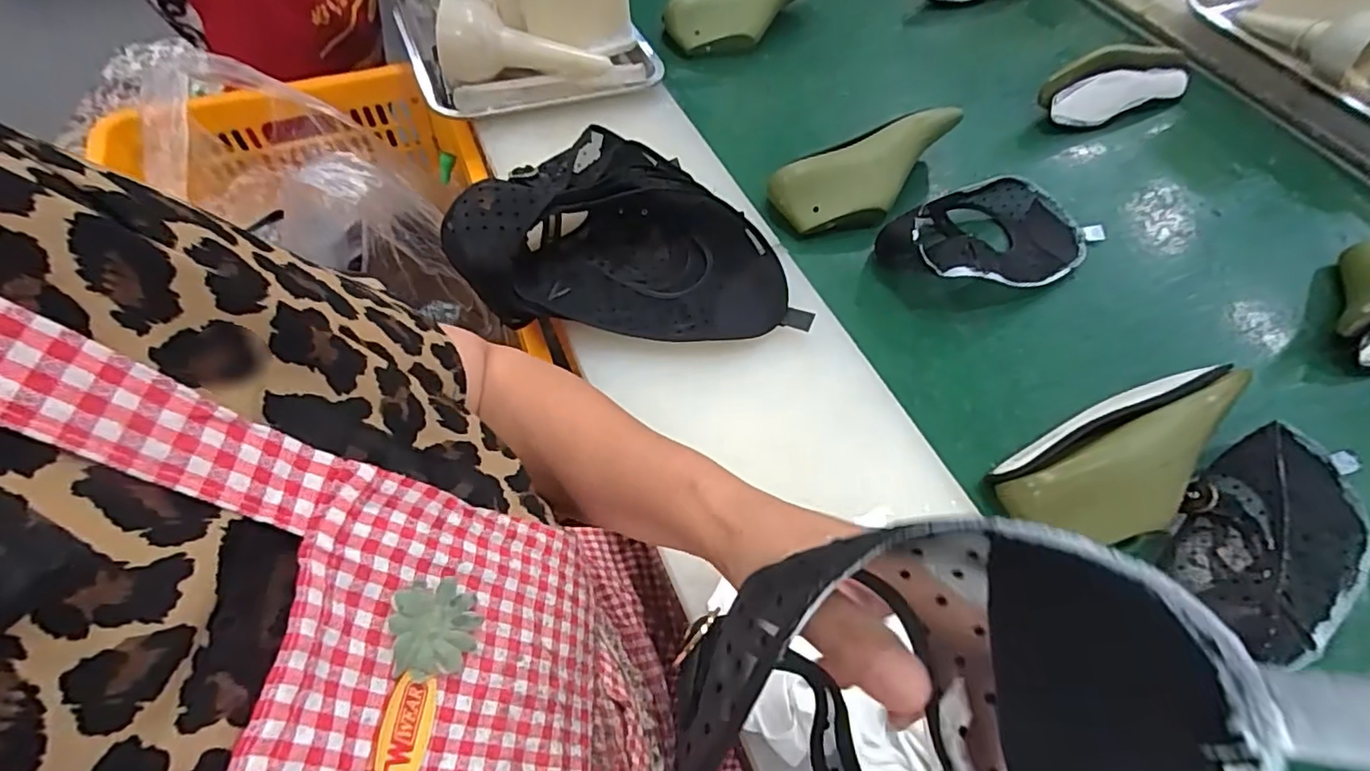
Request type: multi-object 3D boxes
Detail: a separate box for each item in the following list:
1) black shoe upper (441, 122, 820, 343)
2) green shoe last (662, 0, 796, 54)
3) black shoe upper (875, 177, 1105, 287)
[{"bbox_3d":[-0.032,-0.157,0.577,0.309,0.081,0.235,8,57,4],"label":"black shoe upper"},{"bbox_3d":[0.102,-0.569,0.915,0.255,0.093,0.071,-18,59,-12],"label":"green shoe last"},{"bbox_3d":[0.359,-0.171,0.690,0.292,0.059,0.137,-16,58,-26],"label":"black shoe upper"}]

